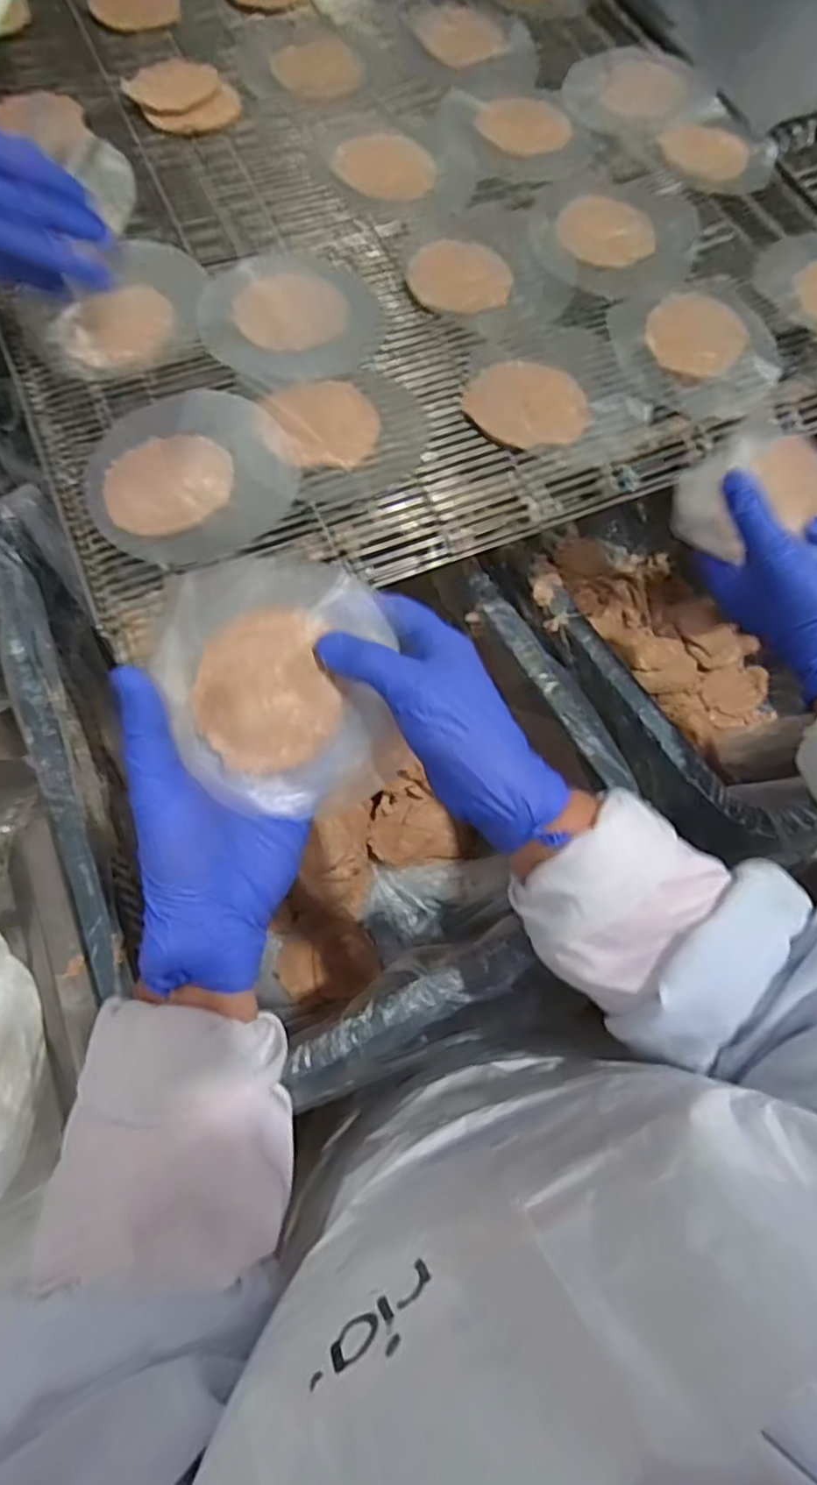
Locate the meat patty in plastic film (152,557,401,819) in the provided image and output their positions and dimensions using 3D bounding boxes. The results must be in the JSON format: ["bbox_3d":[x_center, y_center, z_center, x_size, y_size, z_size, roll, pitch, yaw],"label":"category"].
[{"bbox_3d":[-0.065,-0.030,0.344,0.107,0.022,0.126,-6,86,-9],"label":"meat patty in plastic film"}]

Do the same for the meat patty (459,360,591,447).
[{"bbox_3d":[0.077,-0.222,0.459,0.076,0.009,0.067,-12,67,-6],"label":"meat patty"}]

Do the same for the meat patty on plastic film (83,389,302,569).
[{"bbox_3d":[-0.132,-0.163,0.424,0.118,0.012,0.127,0,66,0],"label":"meat patty on plastic film"}]

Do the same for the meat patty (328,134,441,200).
[{"bbox_3d":[-0.019,-0.441,0.536,0.079,0.012,0.055,39,71,15],"label":"meat patty"}]

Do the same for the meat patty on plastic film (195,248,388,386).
[{"bbox_3d":[-0.079,-0.287,0.470,0.115,0.010,0.118,0,66,0],"label":"meat patty on plastic film"}]

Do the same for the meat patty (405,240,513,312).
[{"bbox_3d":[0.036,-0.329,0.493,0.072,0.006,0.061,12,66,5],"label":"meat patty"}]

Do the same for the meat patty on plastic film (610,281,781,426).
[{"bbox_3d":[0.199,-0.271,0.481,0.118,0.021,0.110,0,66,0],"label":"meat patty on plastic film"}]

